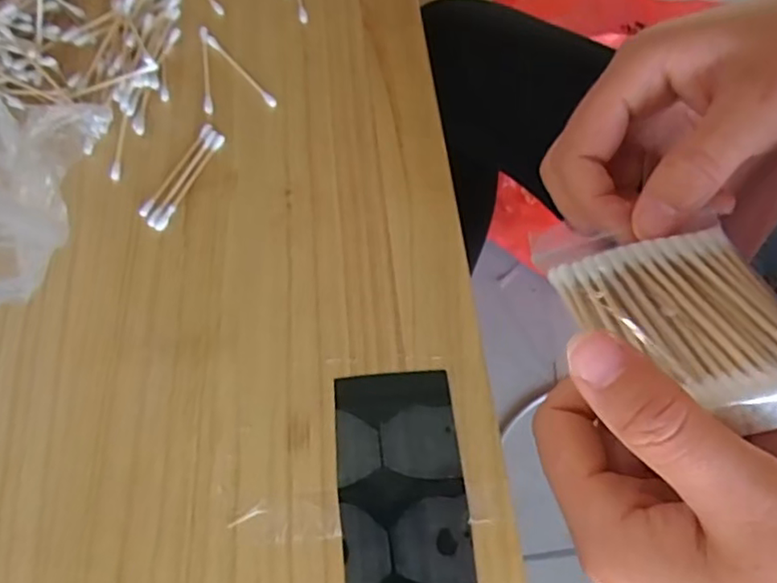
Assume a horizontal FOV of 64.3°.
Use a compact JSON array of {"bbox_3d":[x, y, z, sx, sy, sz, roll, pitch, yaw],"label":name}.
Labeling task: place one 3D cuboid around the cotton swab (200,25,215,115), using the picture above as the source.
[{"bbox_3d":[-0.120,-0.147,0.407,0.006,0.004,0.074,-8,67,-5],"label":"cotton swab"}]

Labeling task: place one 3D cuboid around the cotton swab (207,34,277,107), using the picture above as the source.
[{"bbox_3d":[-0.098,-0.147,0.409,0.008,0.004,0.076,-37,72,-16],"label":"cotton swab"}]

